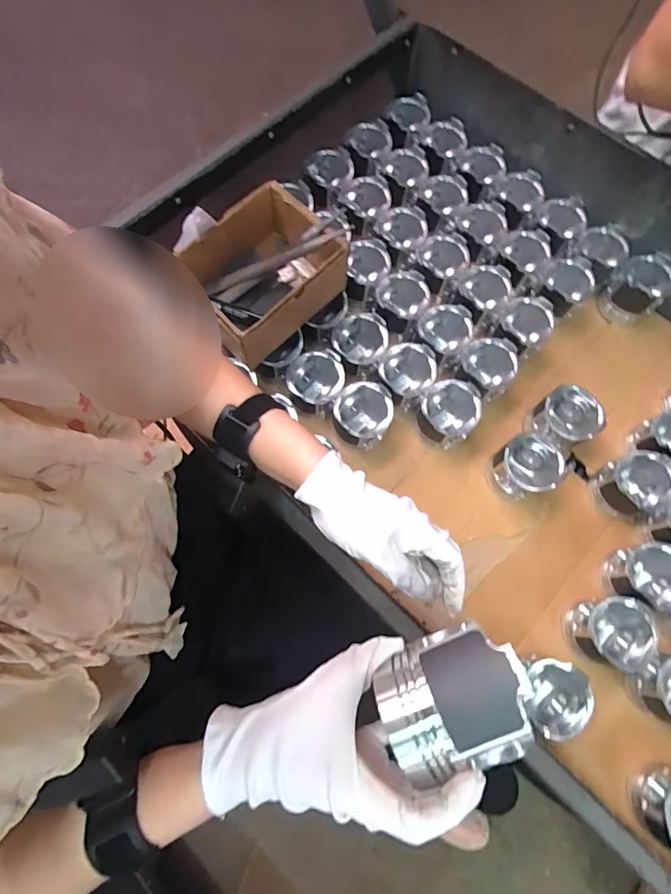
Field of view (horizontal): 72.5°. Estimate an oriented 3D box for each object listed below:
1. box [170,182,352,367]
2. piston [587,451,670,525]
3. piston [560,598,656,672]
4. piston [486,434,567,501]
[{"bbox_3d":[-0.105,-0.238,0.644,0.205,0.105,0.164,-40,76,-12],"label":"box"},{"bbox_3d":[0.428,0.057,0.659,0.087,0.087,0.082,0,72,0],"label":"piston"},{"bbox_3d":[0.357,0.242,0.599,0.084,0.080,0.084,0,72,0],"label":"piston"},{"bbox_3d":[0.276,0.030,0.665,0.083,0.085,0.080,0,72,0],"label":"piston"}]

